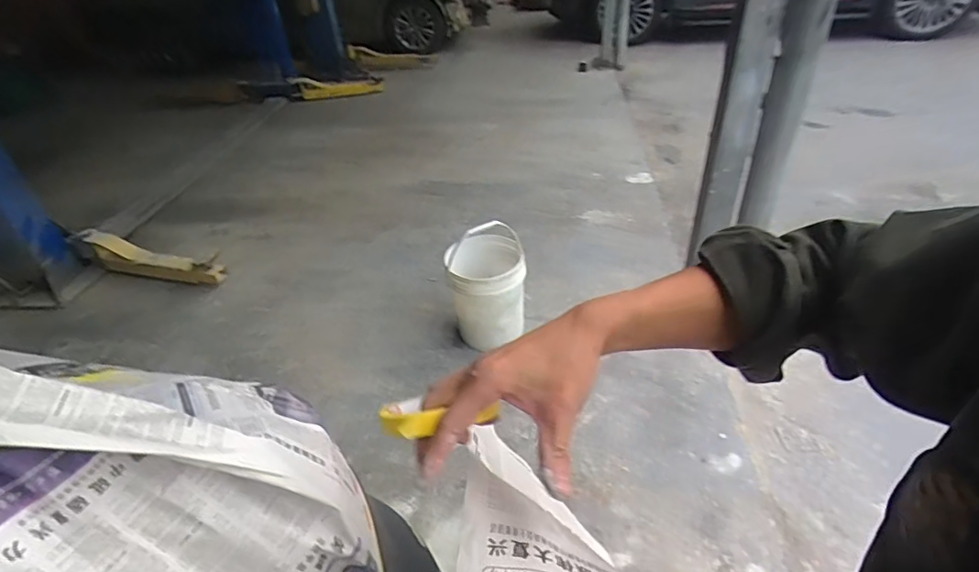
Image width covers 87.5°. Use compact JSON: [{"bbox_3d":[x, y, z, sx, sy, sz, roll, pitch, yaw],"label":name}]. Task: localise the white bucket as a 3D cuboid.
[{"bbox_3d":[-0.002,-0.009,1.945,0.293,0.433,0.293,-3,36,2],"label":"white bucket"}]

